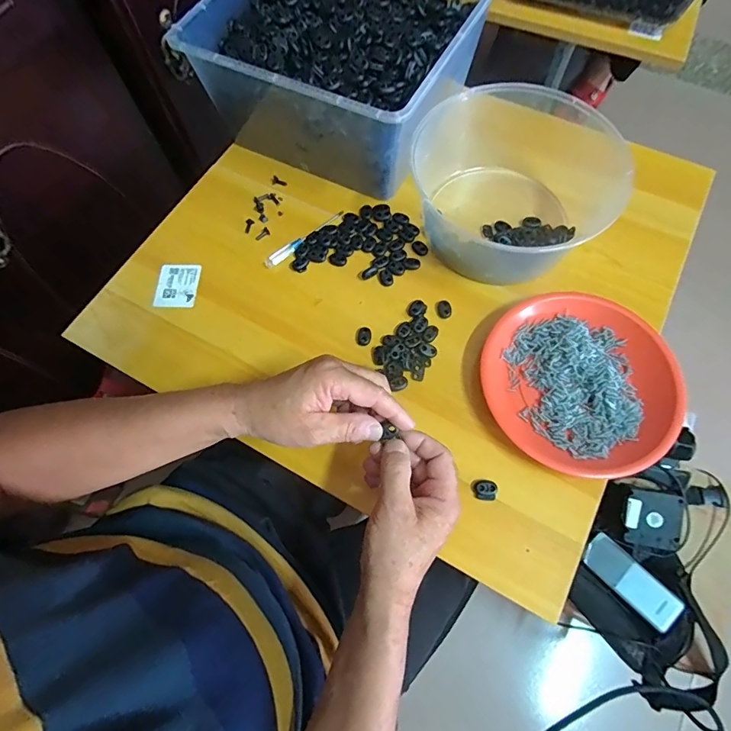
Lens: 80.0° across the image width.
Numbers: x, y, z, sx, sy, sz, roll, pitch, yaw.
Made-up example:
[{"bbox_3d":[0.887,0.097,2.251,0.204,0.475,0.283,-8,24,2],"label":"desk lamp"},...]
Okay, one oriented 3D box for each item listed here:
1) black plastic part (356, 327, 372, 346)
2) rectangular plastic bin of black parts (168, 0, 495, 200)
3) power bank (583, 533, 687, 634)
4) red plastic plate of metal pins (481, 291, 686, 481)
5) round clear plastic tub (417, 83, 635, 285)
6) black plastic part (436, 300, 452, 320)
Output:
[{"bbox_3d":[-0.002,-0.032,0.488,0.017,0.006,0.021,2,68,2],"label":"black plastic part"},{"bbox_3d":[-0.016,-0.418,0.575,0.310,0.139,0.349,26,71,11],"label":"rectangular plastic bin of black parts"},{"bbox_3d":[0.359,0.290,0.586,0.051,0.020,0.125,-42,73,-14],"label":"power bank"},{"bbox_3d":[0.216,0.014,0.447,0.181,0.030,0.185,0,68,1],"label":"red plastic plate of metal pins"},{"bbox_3d":[0.177,-0.210,0.508,0.214,0.099,0.204,0,68,1],"label":"round clear plastic tub"},{"bbox_3d":[0.090,-0.065,0.501,0.018,0.004,0.022,-7,68,-1],"label":"black plastic part"}]

